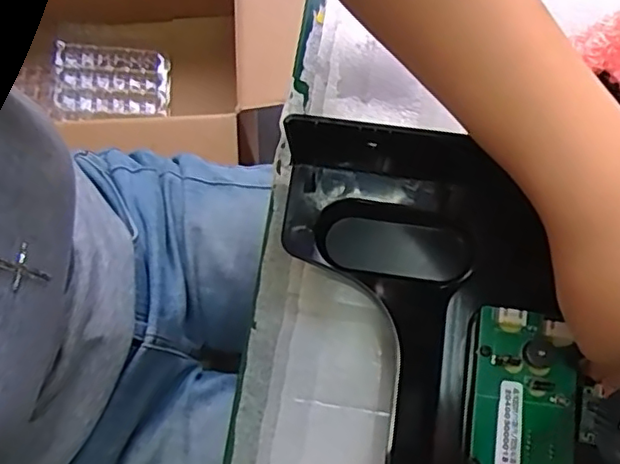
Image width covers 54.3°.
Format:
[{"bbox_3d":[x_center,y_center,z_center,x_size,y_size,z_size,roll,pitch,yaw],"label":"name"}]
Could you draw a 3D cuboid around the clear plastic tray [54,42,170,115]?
[{"bbox_3d":[-0.382,-0.293,1.179,0.210,0.020,0.138,1,76,-20],"label":"clear plastic tray"}]

